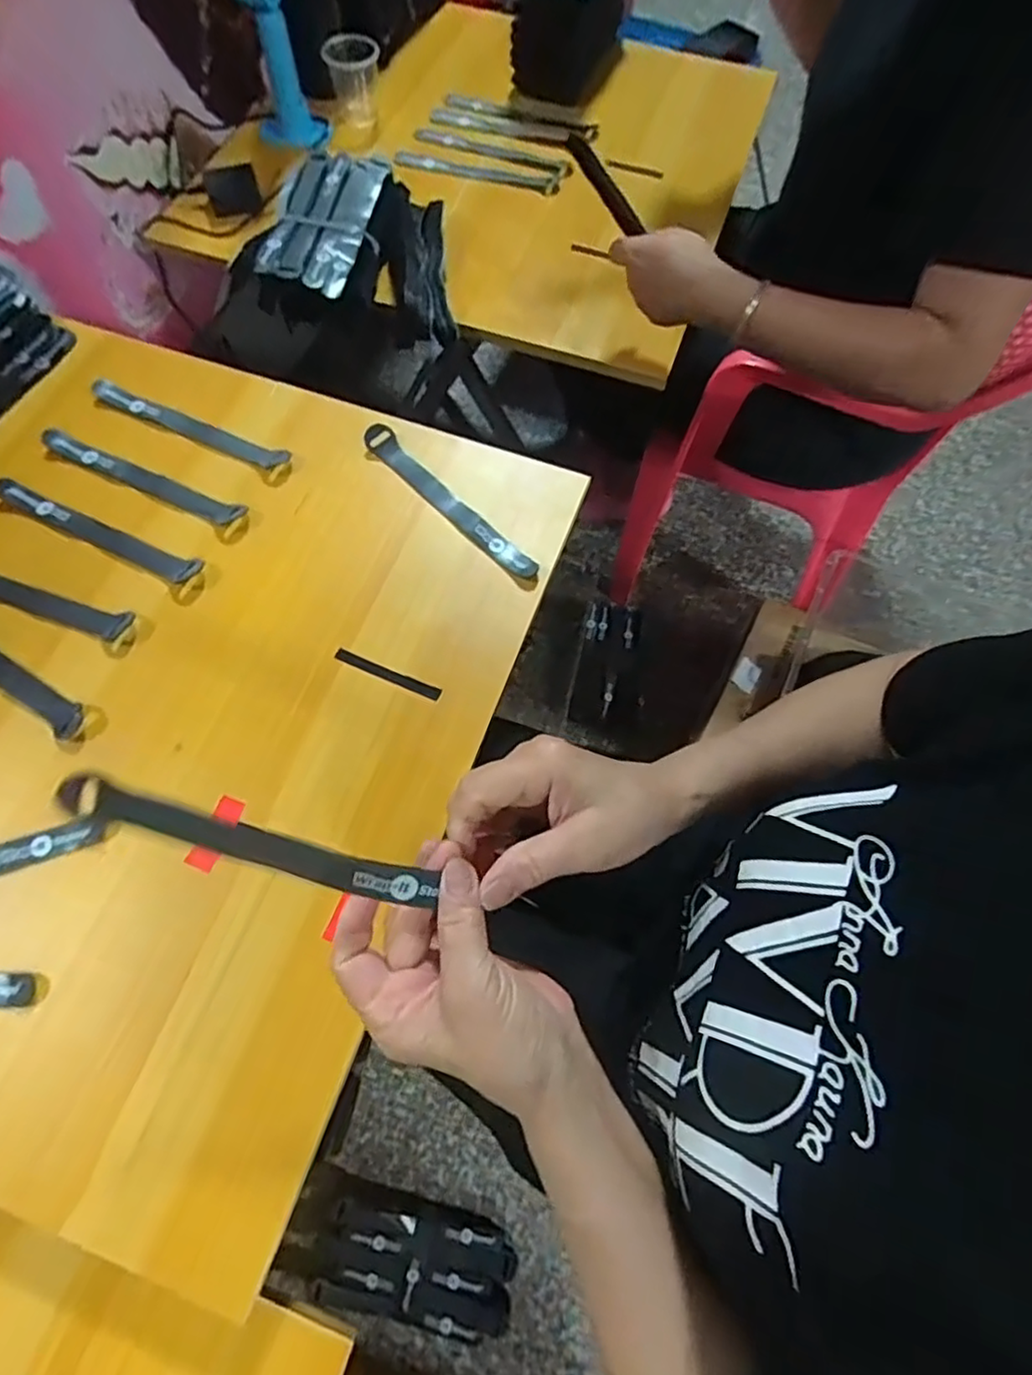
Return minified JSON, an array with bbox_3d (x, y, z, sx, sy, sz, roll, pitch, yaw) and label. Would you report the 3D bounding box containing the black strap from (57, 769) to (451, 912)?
[{"bbox_3d":[-0.119,0.071,0.303,0.168,0.013,0.017,18,67,-7],"label":"black strap"}]

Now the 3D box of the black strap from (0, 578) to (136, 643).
[{"bbox_3d":[-0.380,-0.072,0.499,0.191,0.009,0.023,17,67,6],"label":"black strap"}]

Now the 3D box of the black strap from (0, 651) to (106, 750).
[{"bbox_3d":[-0.378,-0.020,0.478,0.203,0.007,0.030,33,70,12],"label":"black strap"}]

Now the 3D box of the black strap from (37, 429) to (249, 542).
[{"bbox_3d":[-0.307,-0.167,0.542,0.200,0.007,0.033,23,68,8],"label":"black strap"}]

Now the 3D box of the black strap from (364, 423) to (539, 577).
[{"bbox_3d":[-0.057,-0.154,0.543,0.023,0.013,0.192,-43,73,-7],"label":"black strap"}]

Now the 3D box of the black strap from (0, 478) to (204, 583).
[{"bbox_3d":[-0.333,-0.124,0.522,0.190,0.008,0.022,23,68,8],"label":"black strap"}]

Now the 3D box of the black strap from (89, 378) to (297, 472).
[{"bbox_3d":[-0.284,-0.226,0.569,0.193,0.007,0.022,23,68,8],"label":"black strap"}]

